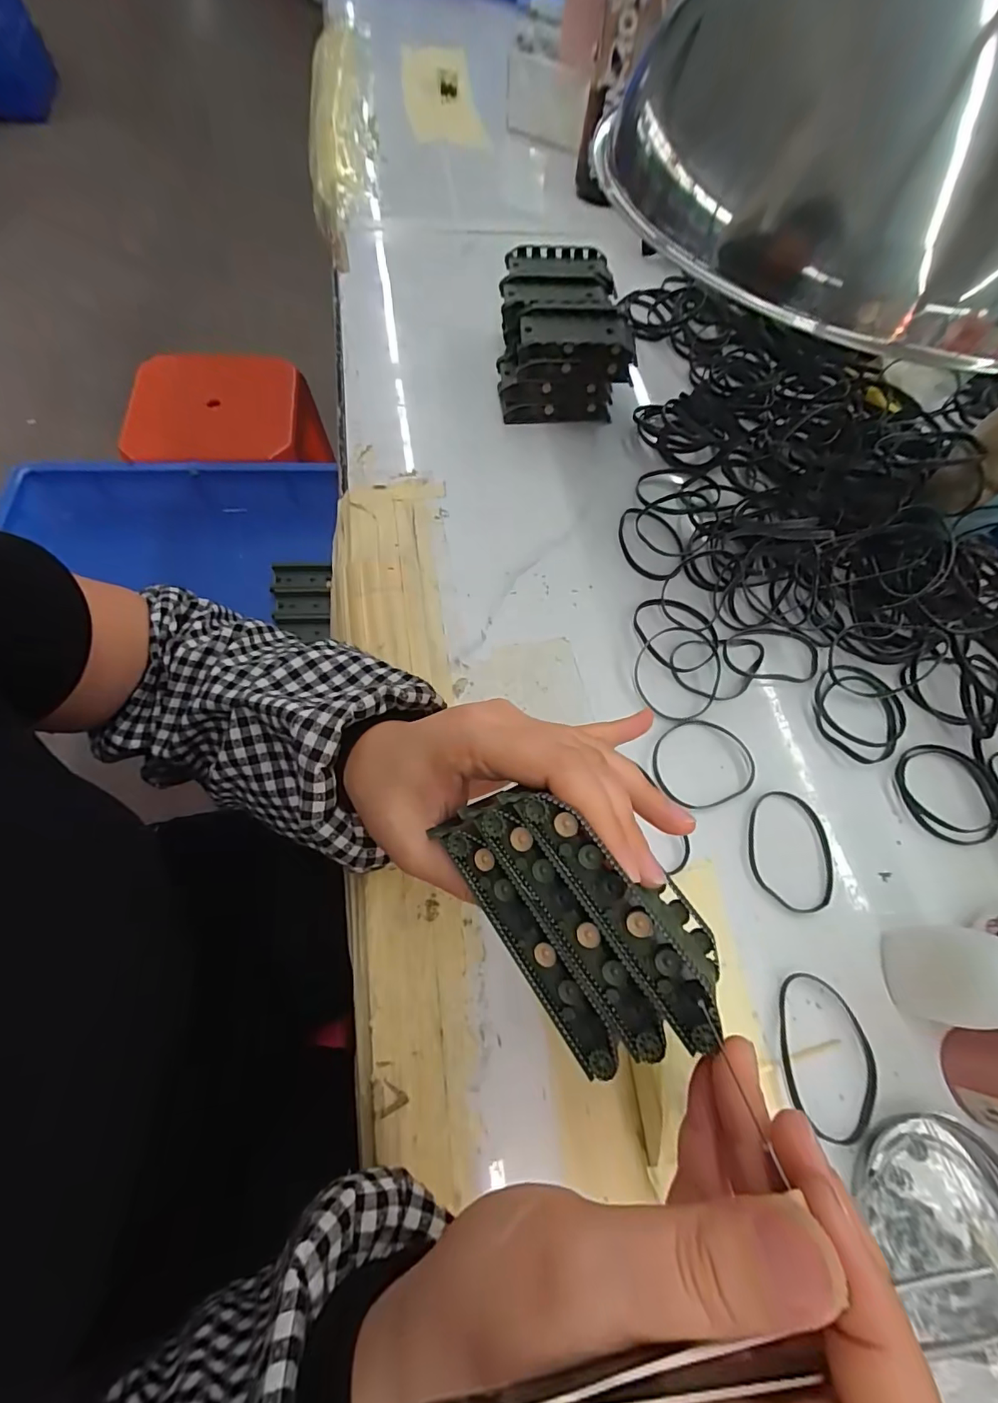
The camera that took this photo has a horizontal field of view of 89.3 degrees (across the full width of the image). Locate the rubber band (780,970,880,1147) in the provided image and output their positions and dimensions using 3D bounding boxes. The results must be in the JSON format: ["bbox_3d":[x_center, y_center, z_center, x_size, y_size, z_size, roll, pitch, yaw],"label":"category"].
[{"bbox_3d":[0.165,0.177,0.252,0.049,0.004,0.069,14,65,4],"label":"rubber band"}]

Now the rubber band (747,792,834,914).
[{"bbox_3d":[0.171,0.087,0.297,0.050,0.004,0.068,8,65,1],"label":"rubber band"}]

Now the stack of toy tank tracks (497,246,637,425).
[{"bbox_3d":[0.051,-0.324,0.445,0.106,0.064,0.142,-2,65,-4],"label":"stack of toy tank tracks"}]

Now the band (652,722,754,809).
[{"bbox_3d":[0.127,0.038,0.317,0.065,0.004,0.054,-21,68,-12],"label":"band"}]

